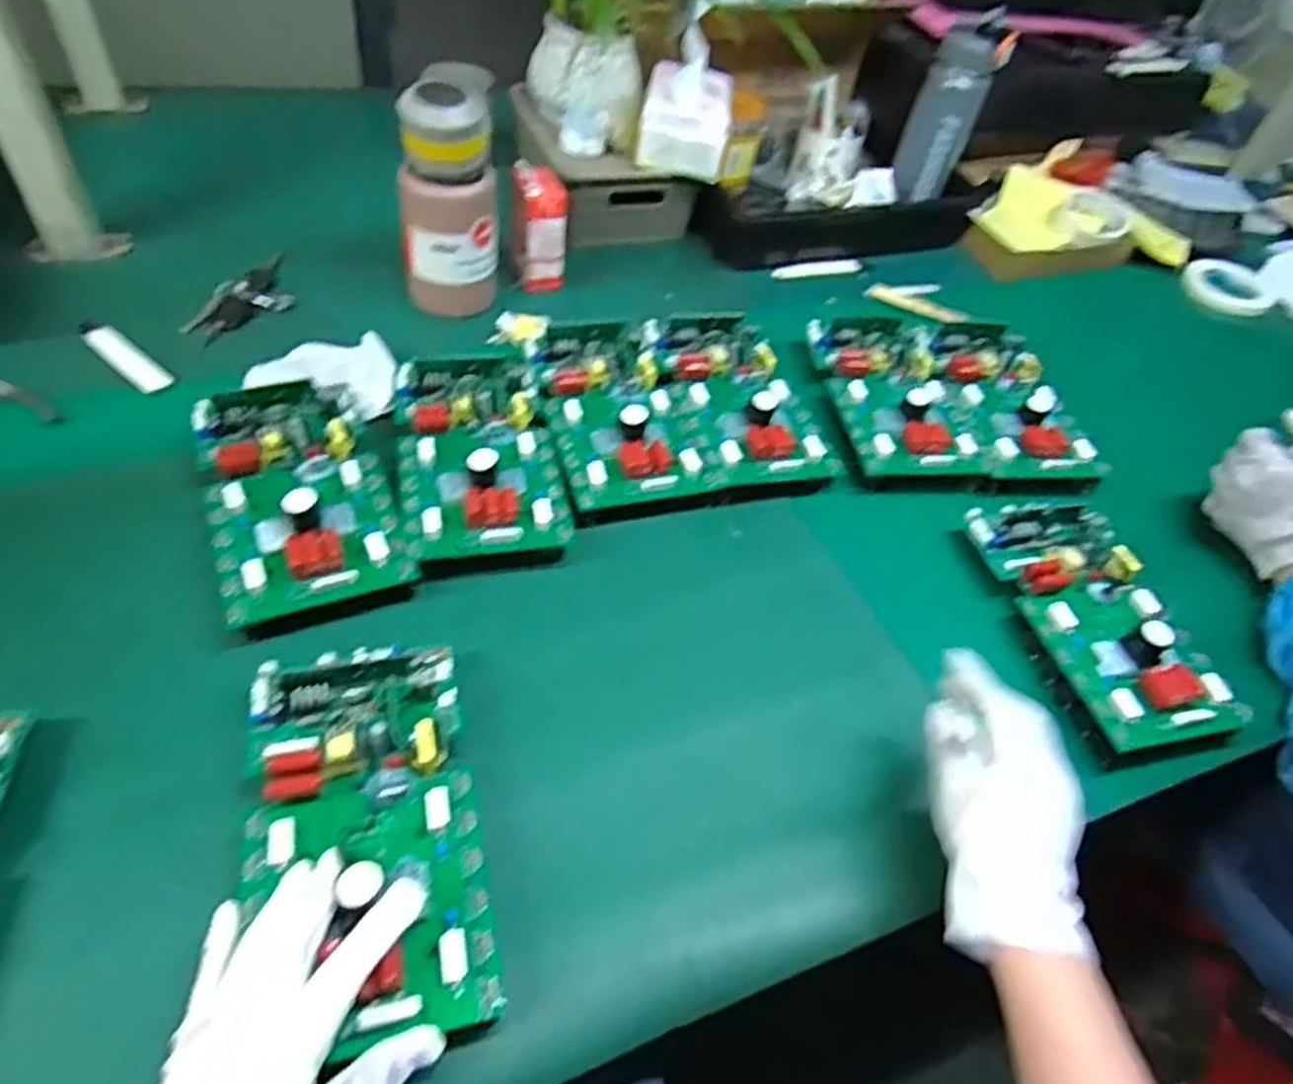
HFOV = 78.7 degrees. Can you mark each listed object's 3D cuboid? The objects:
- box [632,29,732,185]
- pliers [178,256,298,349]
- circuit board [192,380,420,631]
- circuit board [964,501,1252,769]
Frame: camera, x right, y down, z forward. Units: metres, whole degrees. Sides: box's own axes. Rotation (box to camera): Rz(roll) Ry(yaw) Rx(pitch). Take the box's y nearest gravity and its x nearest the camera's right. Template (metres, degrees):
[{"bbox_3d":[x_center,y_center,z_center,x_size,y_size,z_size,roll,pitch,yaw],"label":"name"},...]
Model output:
[{"bbox_3d":[0.045,-0.492,0.889,0.105,0.099,0.124,12,49,1],"label":"box"},{"bbox_3d":[-0.394,-0.244,0.785,0.058,0.012,0.139,20,50,7],"label":"pliers"},{"bbox_3d":[-0.265,-0.045,0.593,0.128,0.031,0.221,-15,54,-21],"label":"circuit board"},{"bbox_3d":[0.356,0.053,0.626,0.114,0.051,0.227,-6,53,-15],"label":"circuit board"}]

